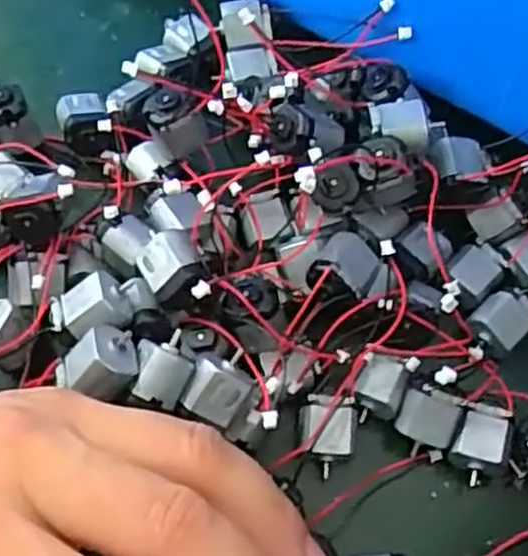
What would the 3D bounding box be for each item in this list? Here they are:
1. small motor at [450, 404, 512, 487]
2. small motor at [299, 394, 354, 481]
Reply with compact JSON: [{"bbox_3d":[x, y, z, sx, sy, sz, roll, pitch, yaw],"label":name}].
[{"bbox_3d":[0.072,0.057,0.261,0.017,0.018,0.024,20,62,6],"label":"small motor"},{"bbox_3d":[0.020,0.053,0.258,0.018,0.018,0.024,7,61,-1],"label":"small motor"}]

